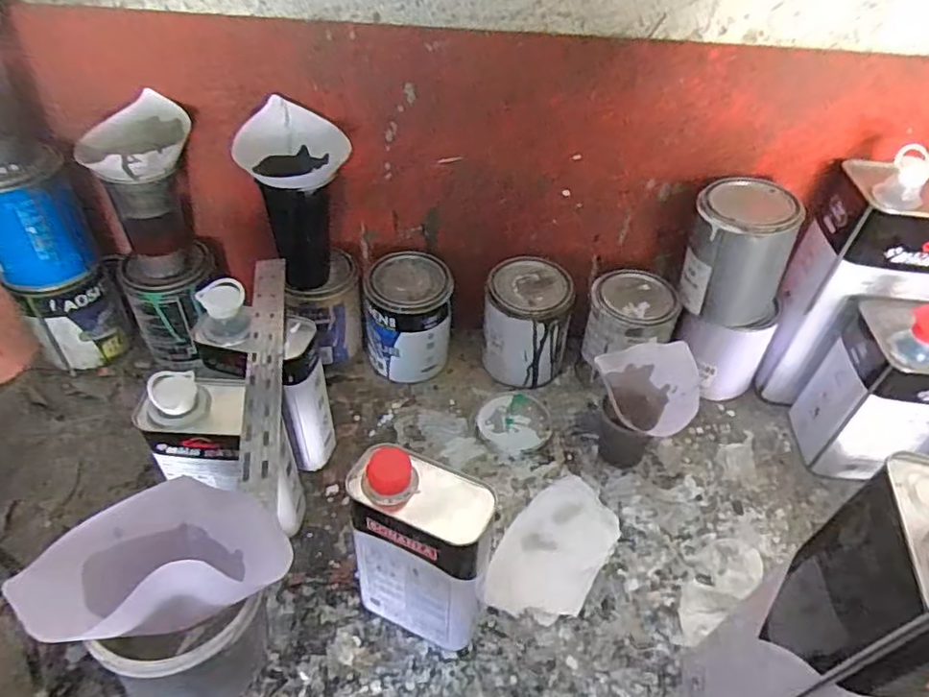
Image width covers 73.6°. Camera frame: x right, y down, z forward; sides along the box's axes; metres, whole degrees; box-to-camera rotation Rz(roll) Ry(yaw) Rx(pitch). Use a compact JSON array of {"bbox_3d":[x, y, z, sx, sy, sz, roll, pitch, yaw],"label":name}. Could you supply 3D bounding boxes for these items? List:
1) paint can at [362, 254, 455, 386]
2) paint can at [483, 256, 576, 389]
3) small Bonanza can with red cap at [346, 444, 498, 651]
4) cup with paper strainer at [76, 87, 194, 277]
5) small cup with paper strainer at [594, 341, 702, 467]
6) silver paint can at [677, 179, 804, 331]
[{"bbox_3d":[-0.072,-0.040,0.790,0.105,0.143,0.098,-2,46,-6],"label":"paint can"},{"bbox_3d":[0.077,-0.029,0.789,0.104,0.131,0.100,2,46,-2],"label":"paint can"},{"bbox_3d":[-0.038,0.171,0.532,0.116,0.193,0.071,16,47,10],"label":"small Bonanza can with red cap"},{"bbox_3d":[-0.345,-0.166,0.683,0.098,0.166,0.123,6,46,1],"label":"cup with paper strainer"},{"bbox_3d":[0.203,0.069,0.714,0.101,0.129,0.092,2,46,-2],"label":"small cup with paper strainer"},{"bbox_3d":[0.315,-0.109,0.714,0.114,0.139,0.104,2,46,-2],"label":"silver paint can"}]

